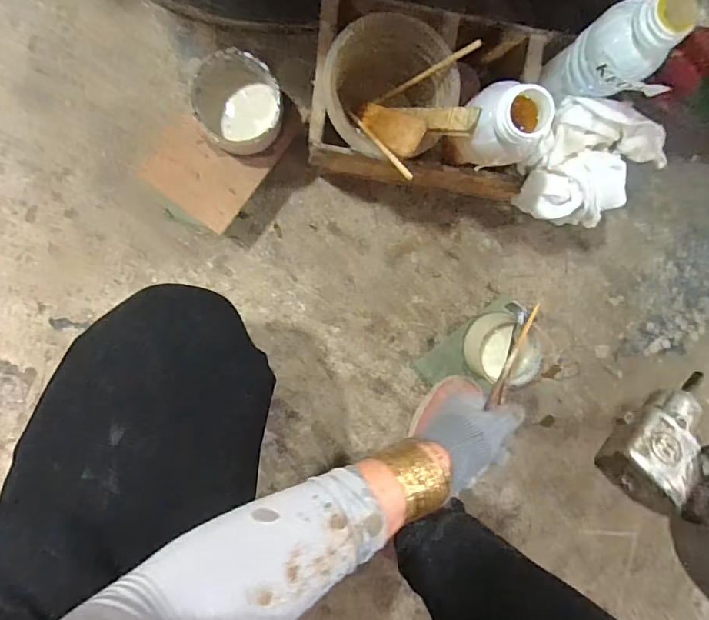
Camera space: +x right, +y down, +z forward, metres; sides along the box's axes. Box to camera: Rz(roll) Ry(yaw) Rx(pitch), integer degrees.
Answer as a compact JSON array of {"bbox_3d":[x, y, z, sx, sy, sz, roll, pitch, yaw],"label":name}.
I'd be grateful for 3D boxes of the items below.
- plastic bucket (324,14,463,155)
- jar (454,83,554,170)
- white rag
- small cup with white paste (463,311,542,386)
[{"bbox_3d":[0.024,-0.189,0.426,0.111,0.091,0.099,33,92,-10],"label":"plastic bucket"},{"bbox_3d":[0.118,-0.139,0.357,0.058,0.074,0.049,20,95,-9],"label":"jar"},{"bbox_3d":[0.223,-0.137,0.445,0.130,0.057,0.117,29,93,-10],"label":"white rag"},{"bbox_3d":[0.180,0.052,0.570,0.088,0.044,0.076,41,91,-10],"label":"small cup with white paste"}]

